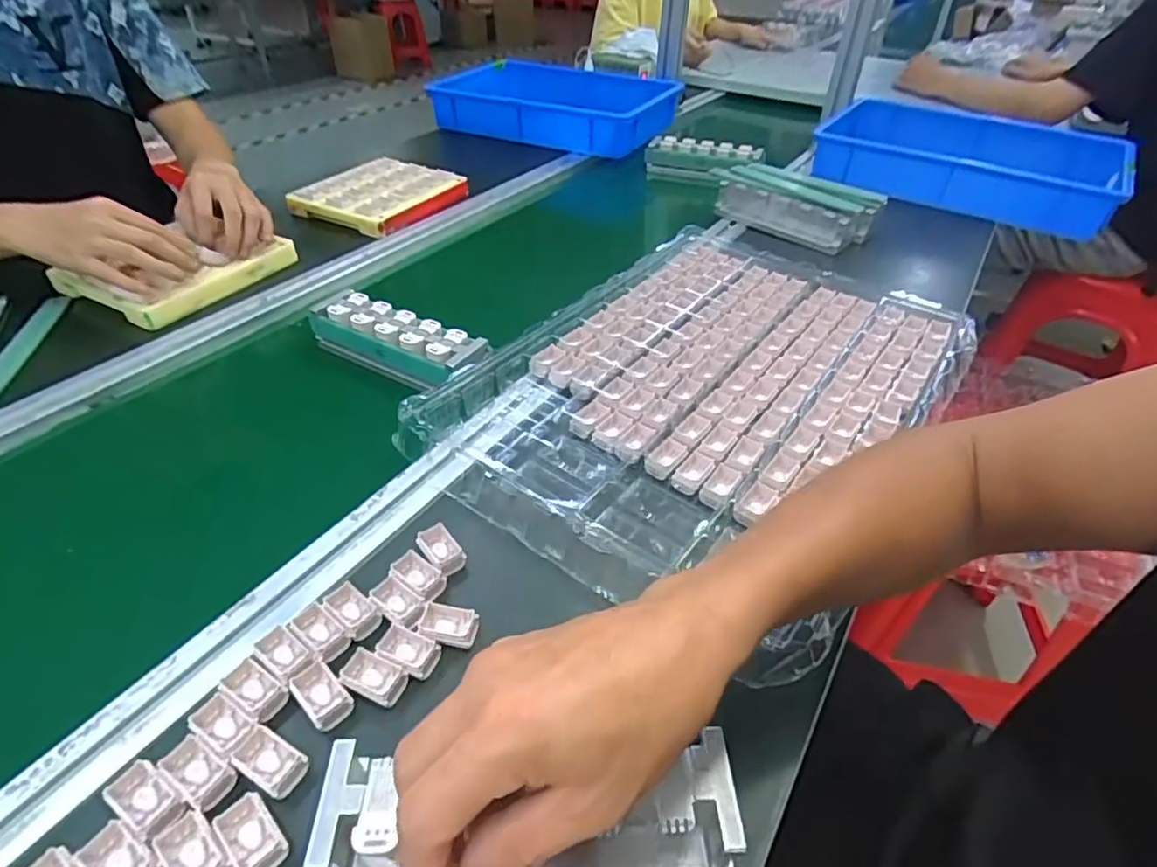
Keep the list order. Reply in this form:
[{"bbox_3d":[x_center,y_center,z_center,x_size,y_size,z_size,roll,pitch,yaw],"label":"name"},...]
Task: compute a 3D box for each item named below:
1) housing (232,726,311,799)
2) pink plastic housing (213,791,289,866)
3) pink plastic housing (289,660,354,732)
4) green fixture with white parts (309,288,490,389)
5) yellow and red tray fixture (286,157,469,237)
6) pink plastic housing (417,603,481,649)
[{"bbox_3d":[-0.163,0.172,0.320,0.037,0.009,0.022,22,47,18],"label":"housing"},{"bbox_3d":[-0.159,0.194,0.295,0.038,0.008,0.021,36,52,29],"label":"pink plastic housing"},{"bbox_3d":[-0.147,0.148,0.347,0.037,0.009,0.022,34,52,28],"label":"pink plastic housing"},{"bbox_3d":[-0.183,-0.092,0.608,0.201,0.048,0.051,24,48,20],"label":"green fixture with white parts"},{"bbox_3d":[-0.293,-0.359,0.906,0.179,0.030,0.189,20,44,20],"label":"yellow and red tray fixture"},{"bbox_3d":[-0.081,0.118,0.381,0.035,0.010,0.024,7,44,3],"label":"pink plastic housing"}]

